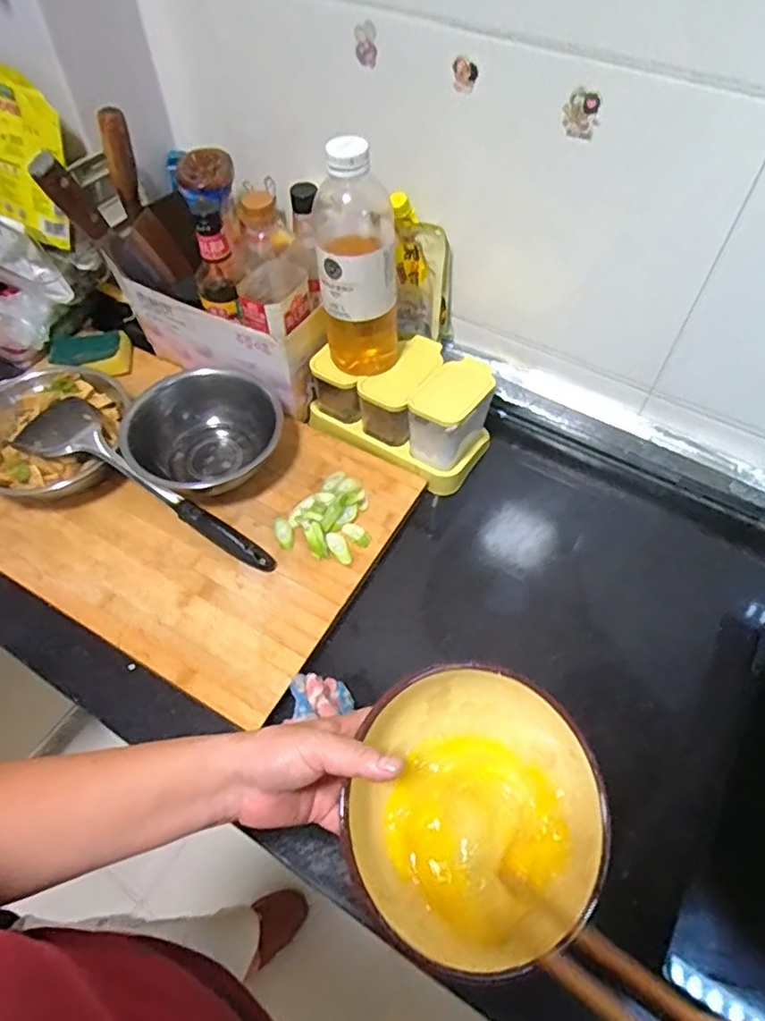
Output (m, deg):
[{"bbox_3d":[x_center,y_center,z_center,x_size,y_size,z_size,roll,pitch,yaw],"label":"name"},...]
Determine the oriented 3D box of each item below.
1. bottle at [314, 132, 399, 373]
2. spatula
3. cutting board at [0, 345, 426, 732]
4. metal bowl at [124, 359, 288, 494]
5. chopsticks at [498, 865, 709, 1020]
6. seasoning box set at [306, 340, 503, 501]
[{"bbox_3d":[-0.026,-0.253,0.644,0.087,0.235,0.086,-3,56,-2],"label":"bottle"},{"bbox_3d":[-0.266,-0.018,0.668,0.319,0.078,0.086,31,61,19],"label":"spatula"},{"bbox_3d":[-0.268,-0.026,0.722,0.547,0.032,0.338,26,59,16],"label":"cutting board"},{"bbox_3d":[-0.202,-0.089,0.719,0.168,0.059,0.170,0,56,0],"label":"metal bowl"},{"bbox_3d":[0.142,0.264,0.321,0.036,0.019,0.226,-41,25,-24],"label":"chopsticks"},{"bbox_3d":[0.027,-0.136,0.740,0.209,0.086,0.130,30,61,19],"label":"seasoning box set"}]

